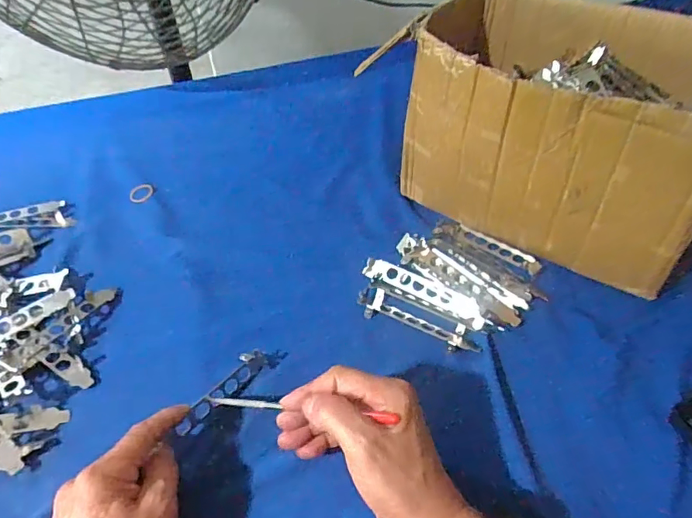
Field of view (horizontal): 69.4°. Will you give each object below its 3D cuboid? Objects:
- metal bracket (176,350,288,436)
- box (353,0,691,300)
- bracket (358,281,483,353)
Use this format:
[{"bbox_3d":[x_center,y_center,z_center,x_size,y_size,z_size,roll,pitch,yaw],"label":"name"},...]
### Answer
[{"bbox_3d":[-0.096,0.106,0.426,0.021,0.015,0.108,28,47,28],"label":"metal bracket"},{"bbox_3d":[0.227,-0.128,0.513,0.316,0.190,0.209,24,50,25],"label":"box"},{"bbox_3d":[0.071,0.053,0.472,0.118,0.009,0.042,21,49,23],"label":"bracket"}]

